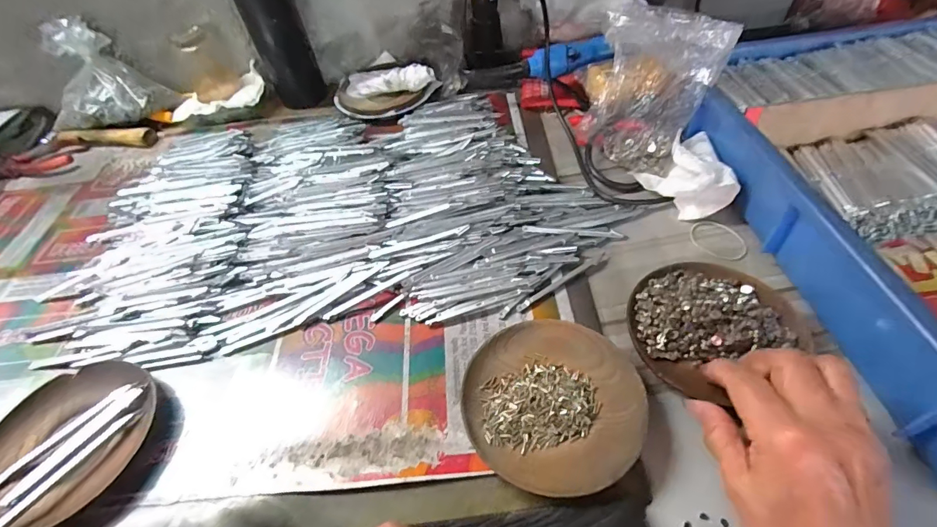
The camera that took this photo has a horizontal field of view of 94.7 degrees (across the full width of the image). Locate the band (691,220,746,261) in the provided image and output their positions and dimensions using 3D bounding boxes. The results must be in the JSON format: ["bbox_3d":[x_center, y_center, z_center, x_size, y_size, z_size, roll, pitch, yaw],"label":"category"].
[{"bbox_3d":[0.220,-0.021,0.380,0.047,0.004,0.040,33,61,29],"label":"band"}]

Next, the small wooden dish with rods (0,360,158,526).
[{"bbox_3d":[-0.275,0.119,0.298,0.108,0.014,0.111,-2,53,3],"label":"small wooden dish with rods"}]

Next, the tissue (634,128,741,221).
[{"bbox_3d":[0.200,-0.085,0.401,0.064,0.045,0.087,-6,50,2],"label":"tissue"}]

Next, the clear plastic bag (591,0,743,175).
[{"bbox_3d":[0.178,-0.169,0.415,0.065,0.120,0.096,-29,53,-16],"label":"clear plastic bag"}]

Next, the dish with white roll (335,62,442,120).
[{"bbox_3d":[-0.111,-0.219,0.546,0.130,0.033,0.076,2,51,9],"label":"dish with white roll"}]

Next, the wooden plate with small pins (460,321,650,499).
[{"bbox_3d":[0.056,0.088,0.287,0.111,0.016,0.117,-4,50,4],"label":"wooden plate with small pins"}]

